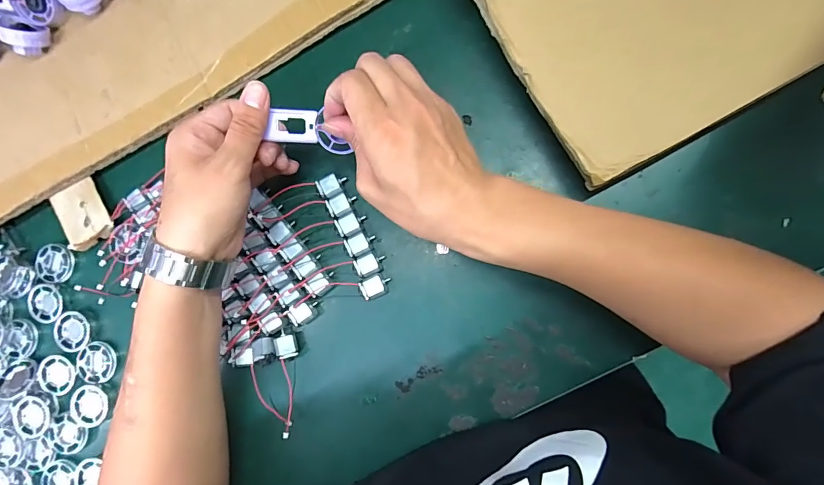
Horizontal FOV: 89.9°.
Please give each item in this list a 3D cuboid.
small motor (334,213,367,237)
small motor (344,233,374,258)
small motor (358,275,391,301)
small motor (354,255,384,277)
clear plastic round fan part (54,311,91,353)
[{"bbox_3d":[-0.054,-0.017,0.371,0.027,0.012,0.019,-26,84,6],"label":"small motor"},{"bbox_3d":[-0.046,0.001,0.369,0.025,0.013,0.017,-26,84,6],"label":"small motor"},{"bbox_3d":[-0.032,0.040,0.368,0.025,0.016,0.018,-20,83,7],"label":"small motor"},{"bbox_3d":[-0.037,0.020,0.369,0.025,0.015,0.016,-19,85,7],"label":"small motor"},{"bbox_3d":[-0.336,0.088,0.407,0.037,0.006,0.039,-1,85,9],"label":"clear plastic round fan part"}]

